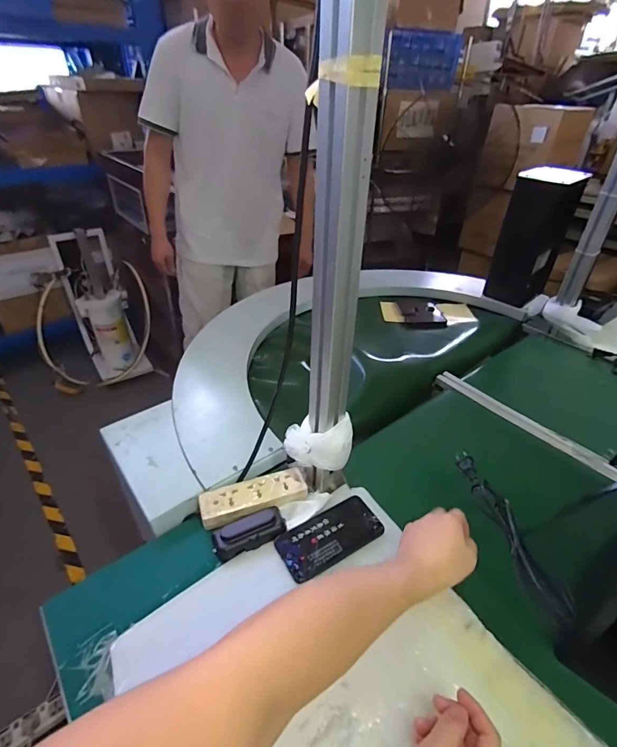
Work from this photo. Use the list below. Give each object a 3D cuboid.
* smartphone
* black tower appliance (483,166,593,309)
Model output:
[{"bbox_3d":[0.033,0.240,0.597,0.154,0.006,0.077,-20,41,-27],"label":"smartphone"},{"bbox_3d":[0.679,-0.414,1.217,0.156,0.360,0.187,29,44,32],"label":"black tower appliance"}]

